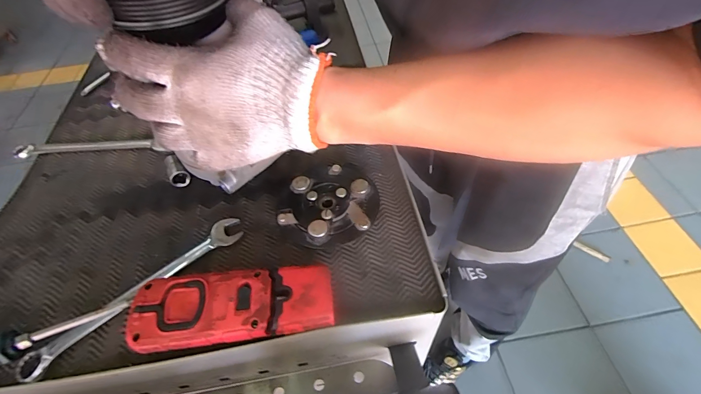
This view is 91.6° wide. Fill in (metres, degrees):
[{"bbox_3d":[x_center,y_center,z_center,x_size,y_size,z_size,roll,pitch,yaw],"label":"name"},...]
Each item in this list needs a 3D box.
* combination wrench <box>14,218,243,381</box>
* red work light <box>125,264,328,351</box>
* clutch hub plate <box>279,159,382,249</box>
[{"bbox_3d":[-0.188,0.082,0.309,0.199,0.013,0.031,-37,57,-22],"label":"combination wrench"},{"bbox_3d":[-0.094,0.088,0.282,0.156,0.031,0.060,-8,51,-1],"label":"red work light"},{"bbox_3d":[-0.024,0.002,0.348,0.095,0.030,0.112,-9,51,-1],"label":"clutch hub plate"}]

